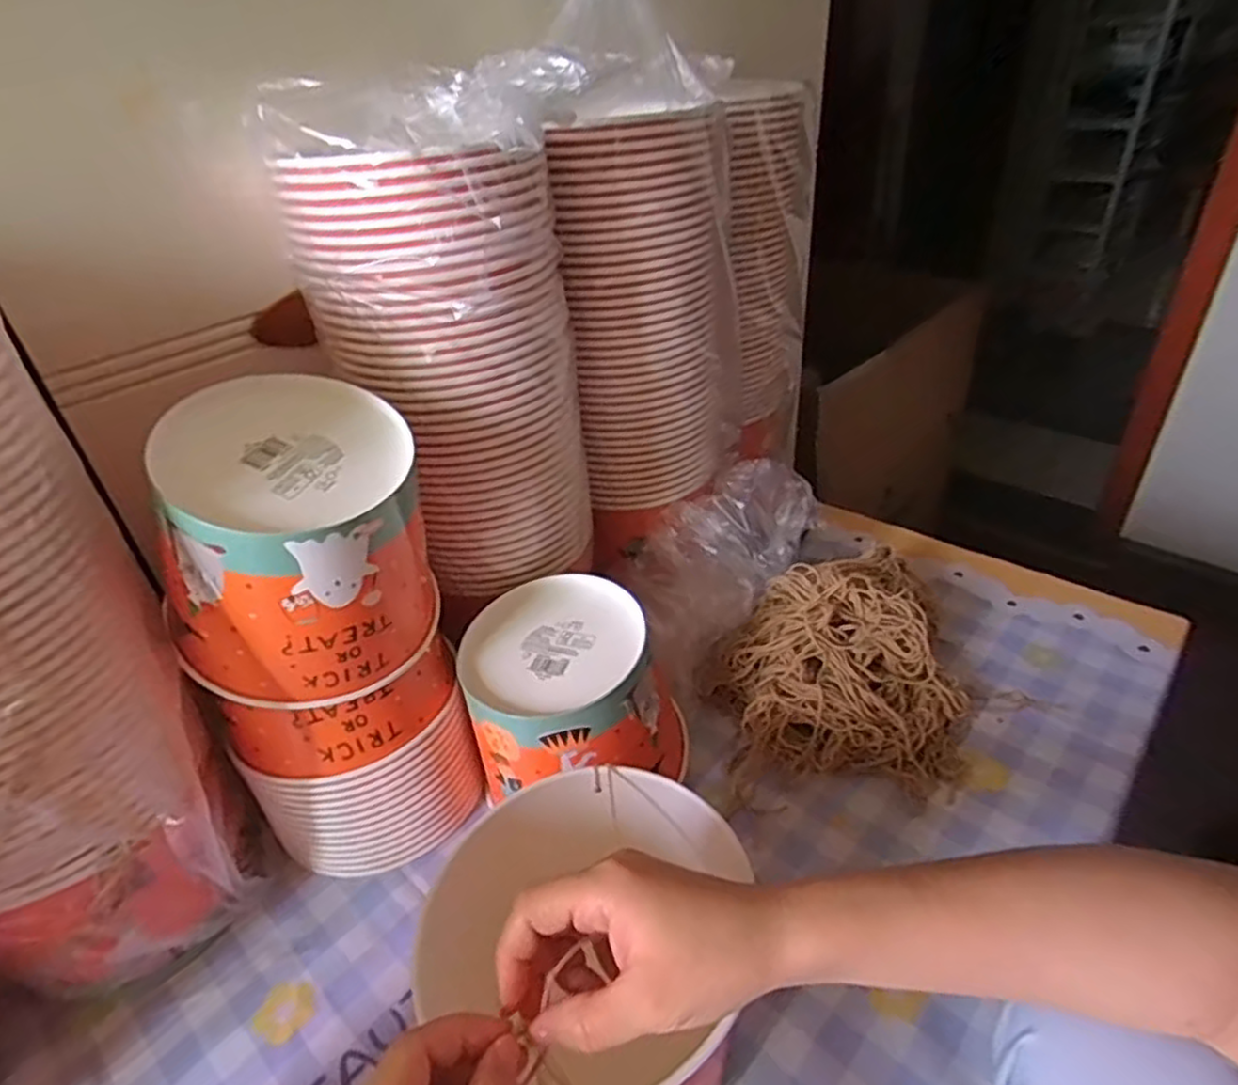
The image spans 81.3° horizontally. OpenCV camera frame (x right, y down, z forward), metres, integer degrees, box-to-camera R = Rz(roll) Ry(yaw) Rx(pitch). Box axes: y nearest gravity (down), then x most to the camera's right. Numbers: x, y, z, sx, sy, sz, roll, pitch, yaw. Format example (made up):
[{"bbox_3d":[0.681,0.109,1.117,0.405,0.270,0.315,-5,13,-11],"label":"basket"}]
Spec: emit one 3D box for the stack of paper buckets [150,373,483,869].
[{"bbox_3d":[-0.180,0.064,0.464,0.139,0.305,0.121,-1,36,6],"label":"stack of paper buckets"}]

